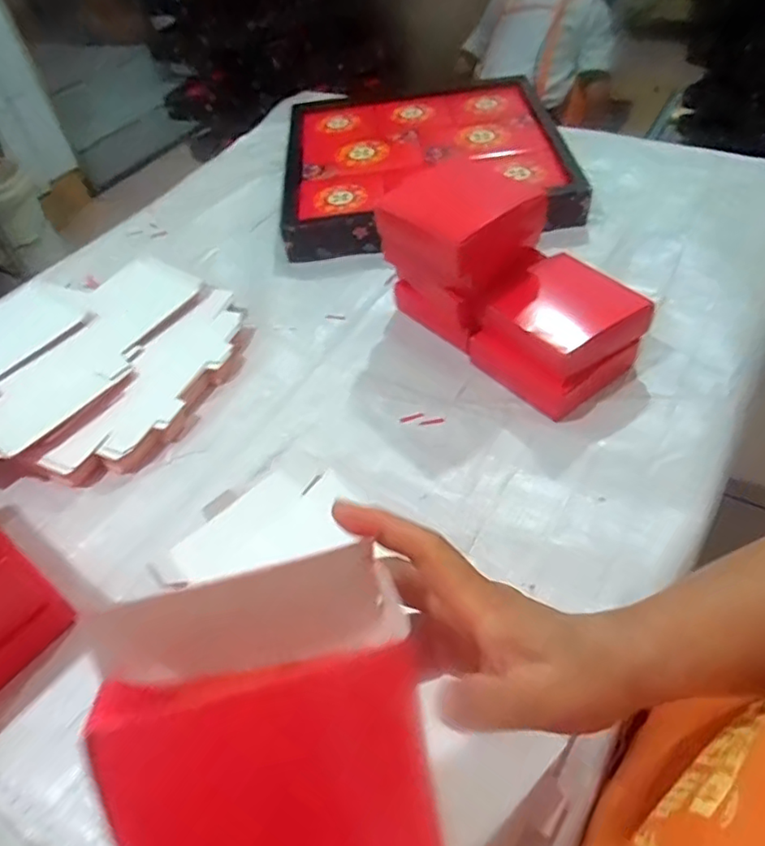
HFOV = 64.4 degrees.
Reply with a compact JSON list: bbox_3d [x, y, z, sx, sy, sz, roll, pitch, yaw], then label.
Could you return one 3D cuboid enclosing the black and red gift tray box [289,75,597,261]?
[{"bbox_3d":[0.063,-0.421,0.970,0.444,0.082,0.413,-3,50,4],"label":"black and red gift tray box"}]

